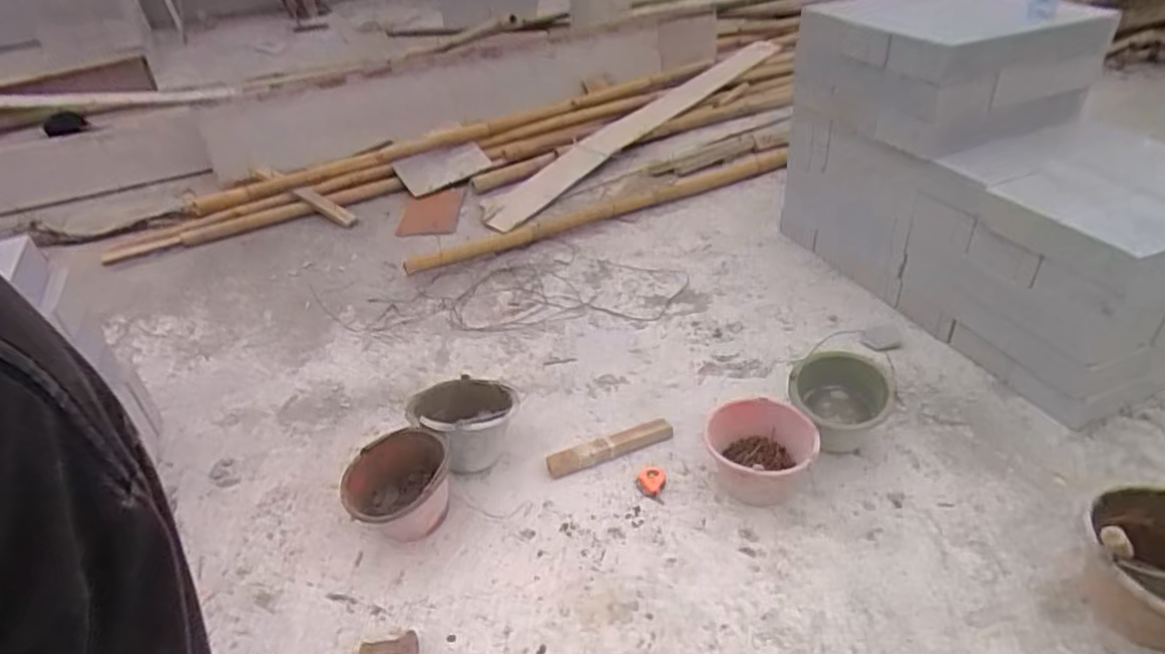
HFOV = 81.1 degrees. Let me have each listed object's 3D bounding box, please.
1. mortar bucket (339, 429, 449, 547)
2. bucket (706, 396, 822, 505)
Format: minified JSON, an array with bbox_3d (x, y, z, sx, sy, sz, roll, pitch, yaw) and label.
[{"bbox_3d":[-0.414,0.377,1.549,0.239,0.183,0.206,-10,36,-8],"label":"mortar bucket"},{"bbox_3d":[0.423,0.279,1.599,0.225,0.176,0.217,-3,36,2],"label":"bucket"}]

